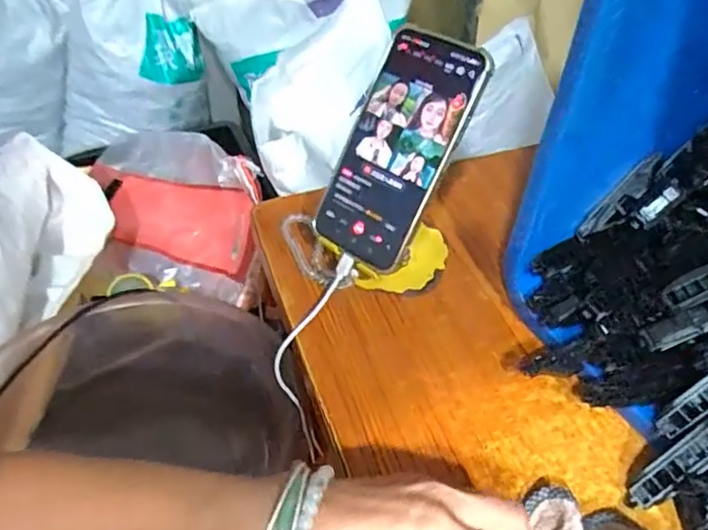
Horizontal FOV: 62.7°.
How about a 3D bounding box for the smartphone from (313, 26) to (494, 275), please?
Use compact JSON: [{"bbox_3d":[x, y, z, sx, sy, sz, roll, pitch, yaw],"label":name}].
[{"bbox_3d":[0.032,-0.083,0.423,0.081,0.167,0.011,31,13,24],"label":"smartphone"}]

